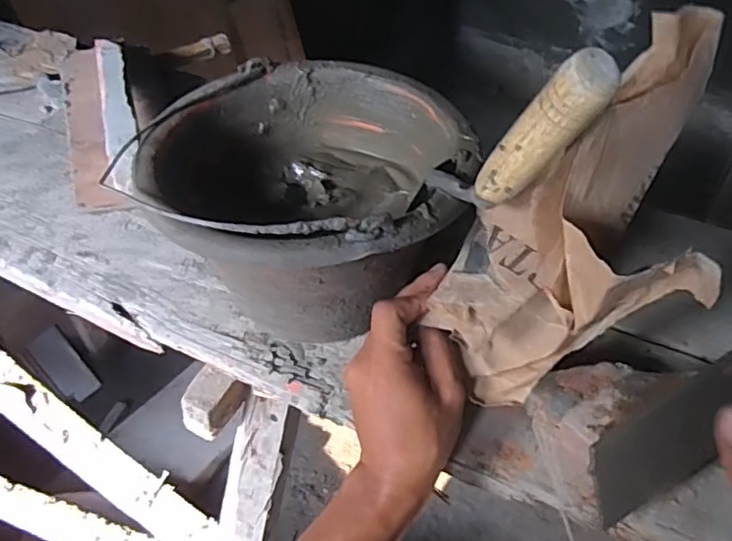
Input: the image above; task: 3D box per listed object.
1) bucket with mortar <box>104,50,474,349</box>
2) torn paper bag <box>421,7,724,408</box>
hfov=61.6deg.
[{"bbox_3d":[-0.045,-0.044,0.526,0.240,0.168,0.240,-1,46,1],"label":"bucket with mortar"},{"bbox_3d":[0.150,-0.026,0.403,0.143,0.266,0.100,37,13,32],"label":"torn paper bag"}]

